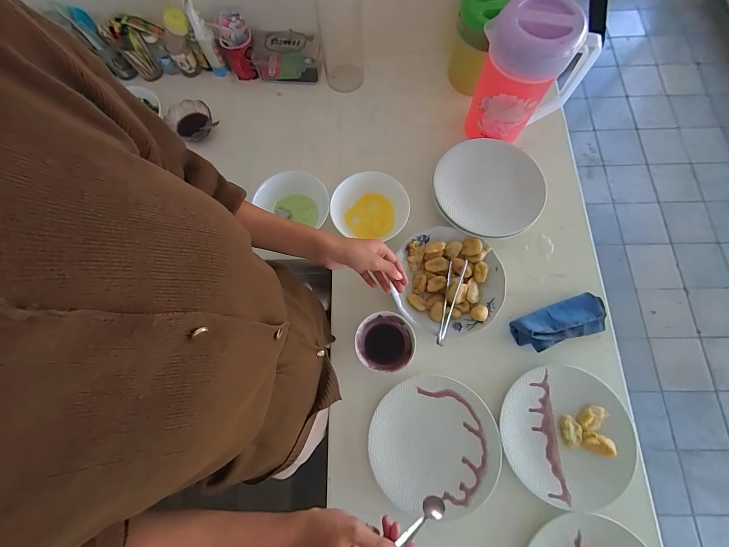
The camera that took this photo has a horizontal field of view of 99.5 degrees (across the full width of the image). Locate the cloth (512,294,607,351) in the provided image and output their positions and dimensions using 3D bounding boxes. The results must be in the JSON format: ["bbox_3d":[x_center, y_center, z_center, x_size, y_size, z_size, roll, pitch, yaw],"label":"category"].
[{"bbox_3d":[0.340,0.082,0.527,0.159,0.043,0.065,-17,74,-2],"label":"cloth"}]

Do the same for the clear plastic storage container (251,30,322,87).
[{"bbox_3d":[-0.174,-0.488,0.710,0.145,0.087,0.068,3,74,3],"label":"clear plastic storage container"}]

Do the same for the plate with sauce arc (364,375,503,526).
[{"bbox_3d":[0.114,0.272,0.497,0.201,0.013,0.198,-1,73,2],"label":"plate with sauce arc"}]

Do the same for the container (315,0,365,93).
[{"bbox_3d":[-0.049,-0.509,0.641,0.090,0.224,0.078,-8,74,0],"label":"container"}]

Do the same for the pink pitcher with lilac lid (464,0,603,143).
[{"bbox_3d":[0.298,-0.352,0.552,0.172,0.198,0.111,-23,74,-4],"label":"pink pitcher with lilac lid"}]

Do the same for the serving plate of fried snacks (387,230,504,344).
[{"bbox_3d":[0.148,0.018,0.555,0.188,0.048,0.192,-1,73,2],"label":"serving plate of fried snacks"}]

